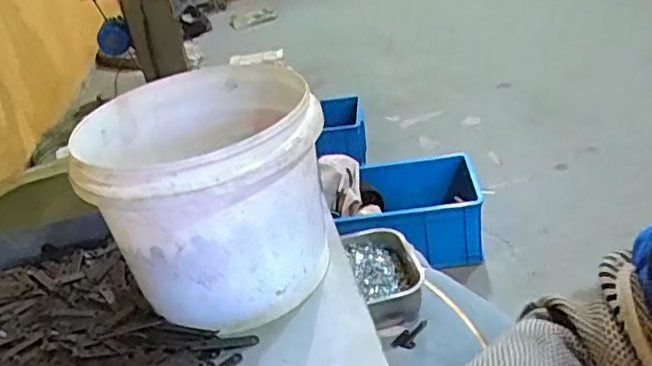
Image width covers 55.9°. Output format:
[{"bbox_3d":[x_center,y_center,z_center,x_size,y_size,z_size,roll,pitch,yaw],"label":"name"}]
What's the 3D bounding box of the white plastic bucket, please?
[{"bbox_3d":[-0.095,0.009,0.505,0.179,0.151,0.187,-4,29,2],"label":"white plastic bucket"}]

